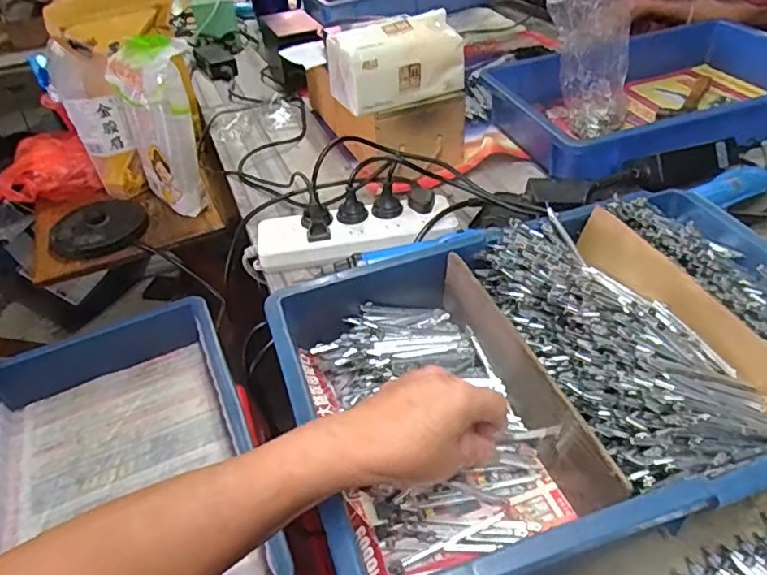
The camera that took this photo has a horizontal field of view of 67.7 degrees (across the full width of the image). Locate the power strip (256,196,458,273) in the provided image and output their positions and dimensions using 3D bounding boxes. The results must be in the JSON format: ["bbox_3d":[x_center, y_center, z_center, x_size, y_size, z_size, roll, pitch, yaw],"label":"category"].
[{"bbox_3d":[-0.031,-0.062,0.663,0.224,0.029,0.071,-8,40,-2],"label":"power strip"}]

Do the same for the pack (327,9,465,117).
[{"bbox_3d":[0.015,-0.285,0.720,0.162,0.090,0.072,-18,42,-14],"label":"pack"}]

